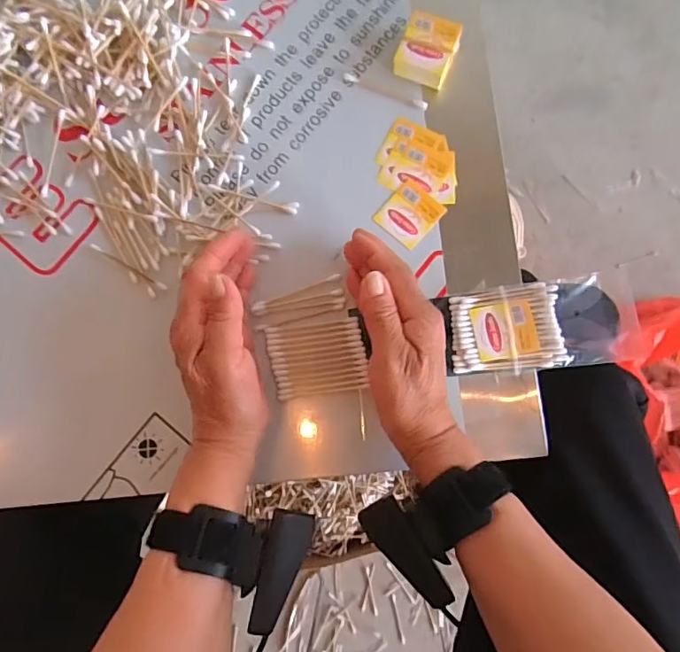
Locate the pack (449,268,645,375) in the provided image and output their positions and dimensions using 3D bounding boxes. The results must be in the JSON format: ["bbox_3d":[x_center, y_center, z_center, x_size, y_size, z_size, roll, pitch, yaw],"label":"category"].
[{"bbox_3d":[0.150,-0.001,0.369,0.133,0.011,0.064,-8,81,2],"label":"pack"}]

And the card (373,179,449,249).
[{"bbox_3d":[0.055,-0.089,0.393,0.040,0.004,0.044,41,86,6],"label":"card"}]

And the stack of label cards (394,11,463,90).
[{"bbox_3d":[0.069,-0.215,0.396,0.041,0.026,0.048,24,84,5],"label":"stack of label cards"}]

